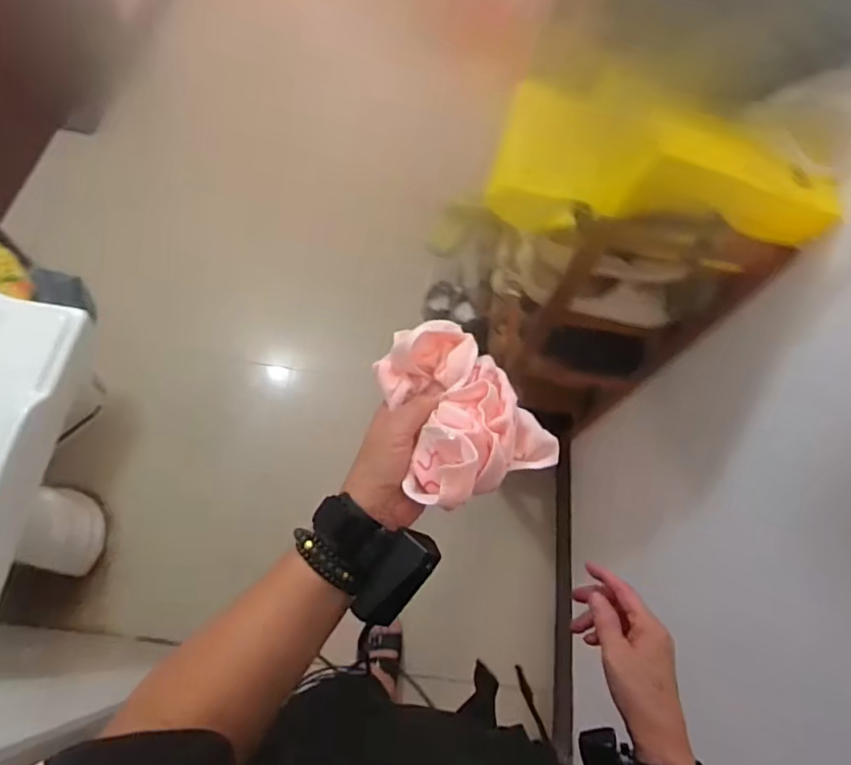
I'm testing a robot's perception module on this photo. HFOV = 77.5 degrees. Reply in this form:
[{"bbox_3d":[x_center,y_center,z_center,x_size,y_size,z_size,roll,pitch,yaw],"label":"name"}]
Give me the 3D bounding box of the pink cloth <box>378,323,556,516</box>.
[{"bbox_3d":[0.027,0.020,0.412,0.120,0.066,0.130,-28,69,-16],"label":"pink cloth"}]

